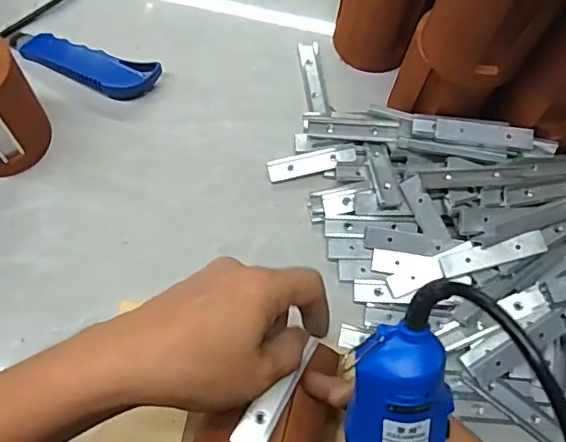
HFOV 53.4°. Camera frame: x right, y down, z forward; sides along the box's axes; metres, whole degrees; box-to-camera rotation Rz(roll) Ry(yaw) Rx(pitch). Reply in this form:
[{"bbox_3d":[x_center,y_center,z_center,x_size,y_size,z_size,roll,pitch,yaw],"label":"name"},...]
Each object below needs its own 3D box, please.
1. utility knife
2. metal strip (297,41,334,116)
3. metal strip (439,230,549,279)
[{"bbox_3d":[-0.188,-0.144,0.521,0.148,0.019,0.040,17,69,4],"label":"utility knife"},{"bbox_3d":[0.029,-0.137,0.543,0.022,0.004,0.084,-6,69,-5],"label":"metal strip"},{"bbox_3d":[0.165,0.026,0.442,0.081,0.006,0.018,-16,73,4],"label":"metal strip"}]

